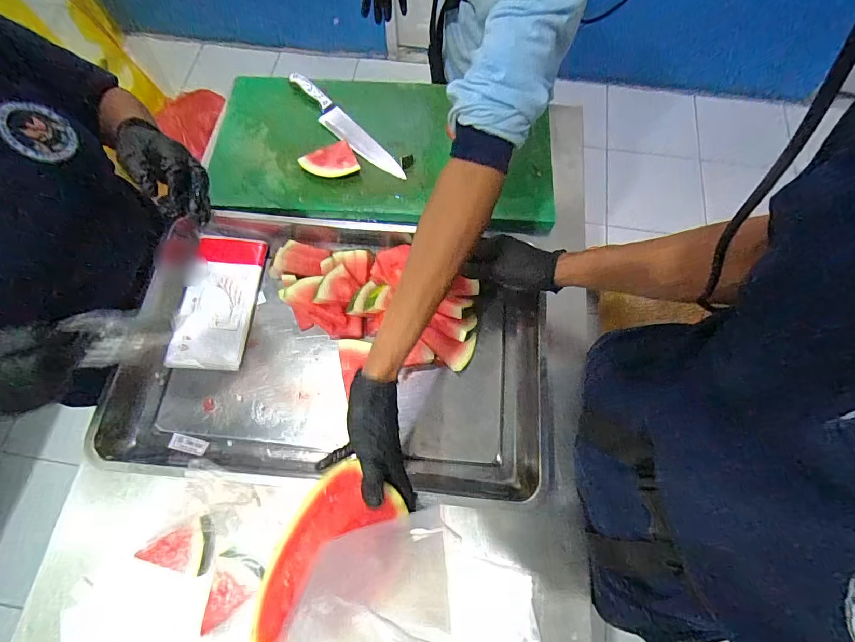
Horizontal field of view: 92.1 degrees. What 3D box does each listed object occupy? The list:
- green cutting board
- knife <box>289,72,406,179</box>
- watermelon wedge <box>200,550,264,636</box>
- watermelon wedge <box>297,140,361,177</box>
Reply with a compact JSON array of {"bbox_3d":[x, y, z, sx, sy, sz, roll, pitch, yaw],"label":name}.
[{"bbox_3d":[-0.080,-0.309,0.735,0.588,0.030,0.296,2,69,1],"label":"green cutting board"},{"bbox_3d":[-0.148,-0.349,0.735,0.042,0.020,0.285,-43,74,-15],"label":"knife"},{"bbox_3d":[-0.237,0.329,0.498,0.057,0.013,0.081,15,70,6],"label":"watermelon wedge"},{"bbox_3d":[-0.169,-0.272,0.710,0.090,0.020,0.073,-24,71,-9],"label":"watermelon wedge"}]

